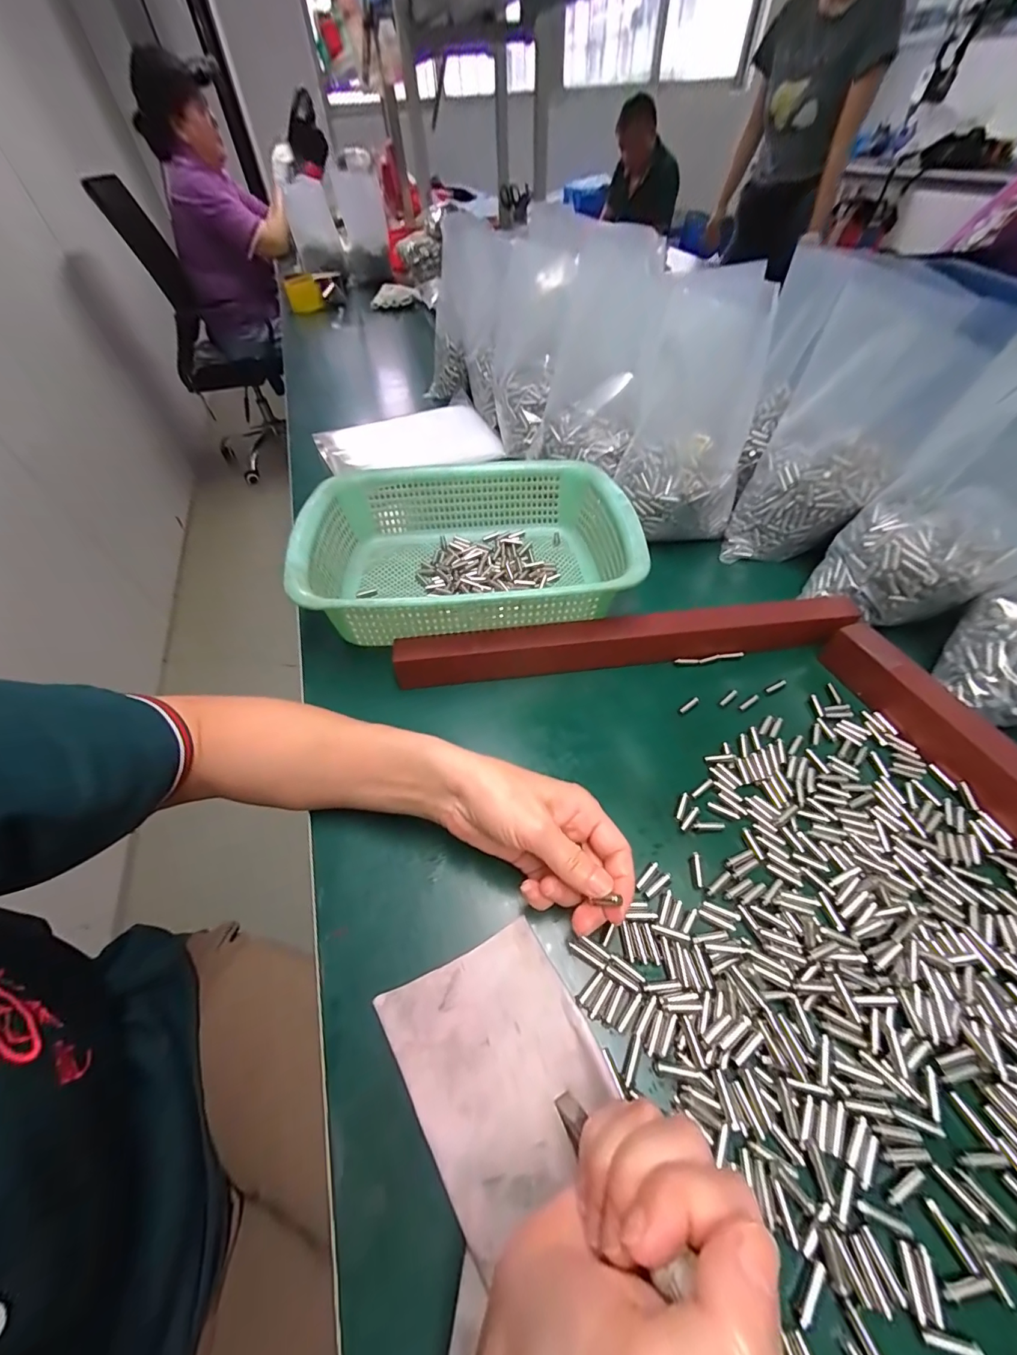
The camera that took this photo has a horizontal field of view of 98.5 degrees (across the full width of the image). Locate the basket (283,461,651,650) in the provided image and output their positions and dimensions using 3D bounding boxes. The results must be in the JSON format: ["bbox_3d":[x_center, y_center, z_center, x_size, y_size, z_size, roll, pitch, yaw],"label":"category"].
[{"bbox_3d":[-0.033,-0.126,0.431,0.296,0.089,0.226,-5,53,-1],"label":"basket"}]

